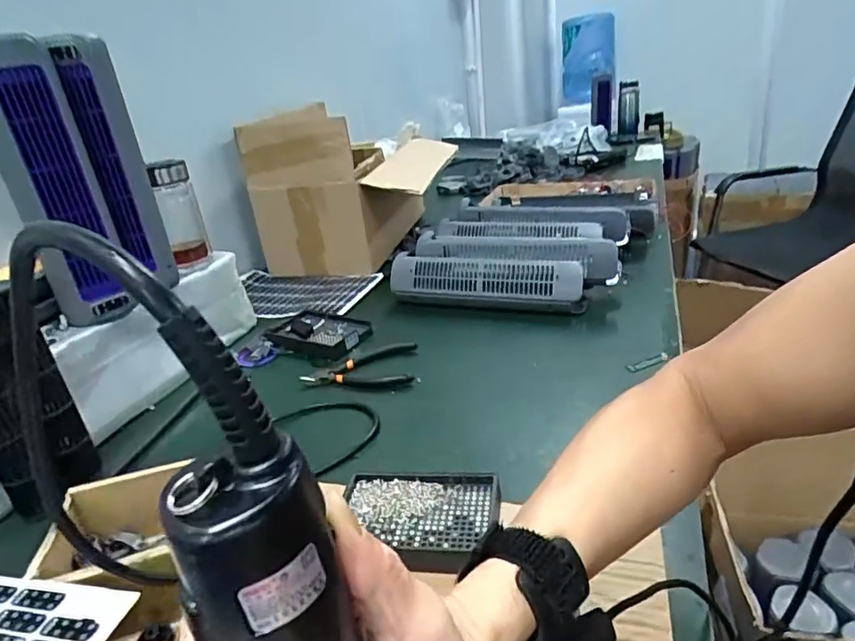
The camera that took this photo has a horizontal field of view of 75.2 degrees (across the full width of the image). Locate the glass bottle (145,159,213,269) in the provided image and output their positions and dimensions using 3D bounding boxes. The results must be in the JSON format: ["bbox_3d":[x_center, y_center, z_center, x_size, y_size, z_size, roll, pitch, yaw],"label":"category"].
[{"bbox_3d":[-0.368,-0.154,0.824,0.062,0.156,0.048,-17,26,-20],"label":"glass bottle"}]

